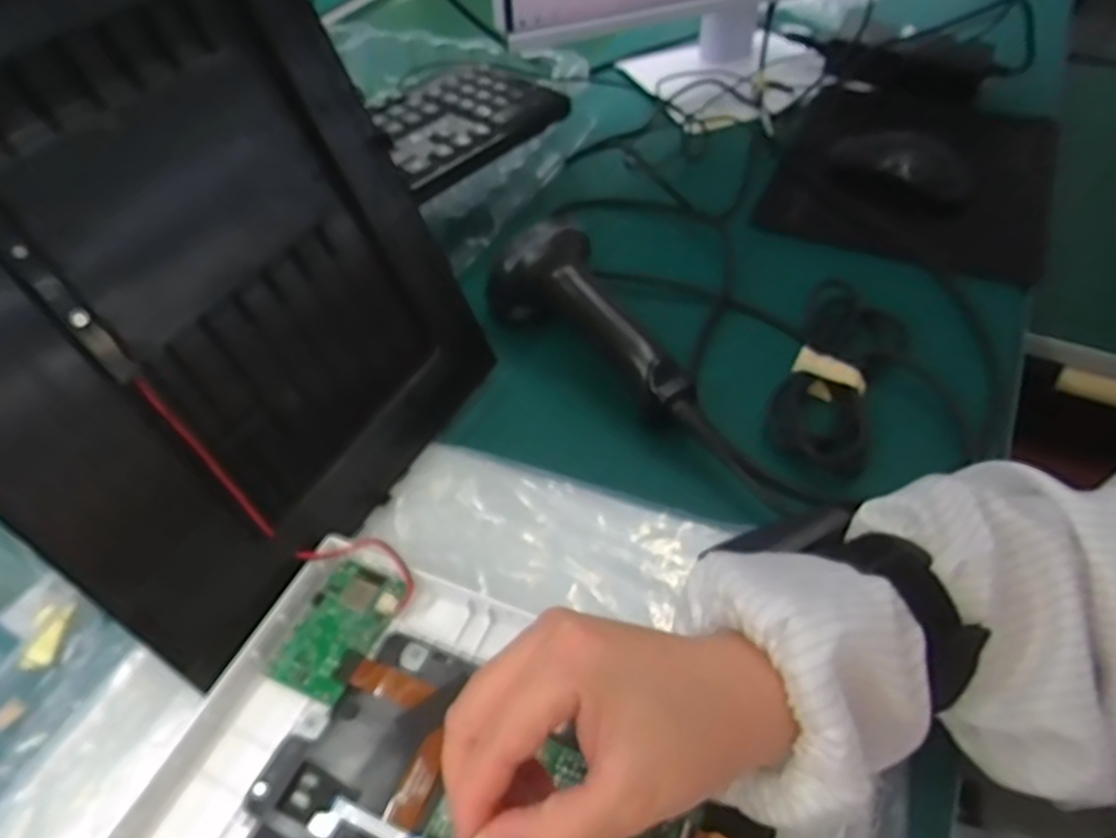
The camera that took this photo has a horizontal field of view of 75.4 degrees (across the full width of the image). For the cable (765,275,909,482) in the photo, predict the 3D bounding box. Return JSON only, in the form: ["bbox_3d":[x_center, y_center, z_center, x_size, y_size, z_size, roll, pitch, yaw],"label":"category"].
[{"bbox_3d":[0.171,-0.031,0.443,0.061,0.023,0.149,17,51,19],"label":"cable"}]

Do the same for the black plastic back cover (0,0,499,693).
[{"bbox_3d":[-0.148,-0.066,0.307,0.015,0.283,0.241,3,43,34],"label":"black plastic back cover"}]

